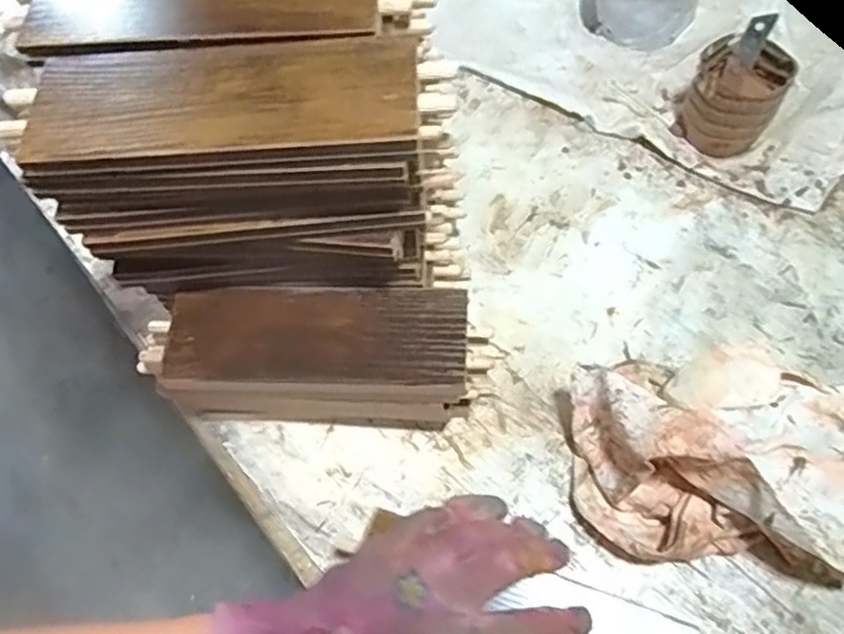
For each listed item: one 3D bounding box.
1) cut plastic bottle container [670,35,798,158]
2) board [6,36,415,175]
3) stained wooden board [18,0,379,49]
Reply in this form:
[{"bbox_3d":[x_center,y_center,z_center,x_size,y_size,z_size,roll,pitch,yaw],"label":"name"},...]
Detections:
[{"bbox_3d":[0.243,-0.169,0.529,0.067,0.069,0.066,-1,64,3],"label":"cut plastic bottle container"},{"bbox_3d":[-0.095,-0.102,0.313,0.182,0.007,0.066,-2,64,2],"label":"board"},{"bbox_3d":[-0.114,-0.164,0.345,0.182,0.010,0.070,1,64,3],"label":"stained wooden board"}]

